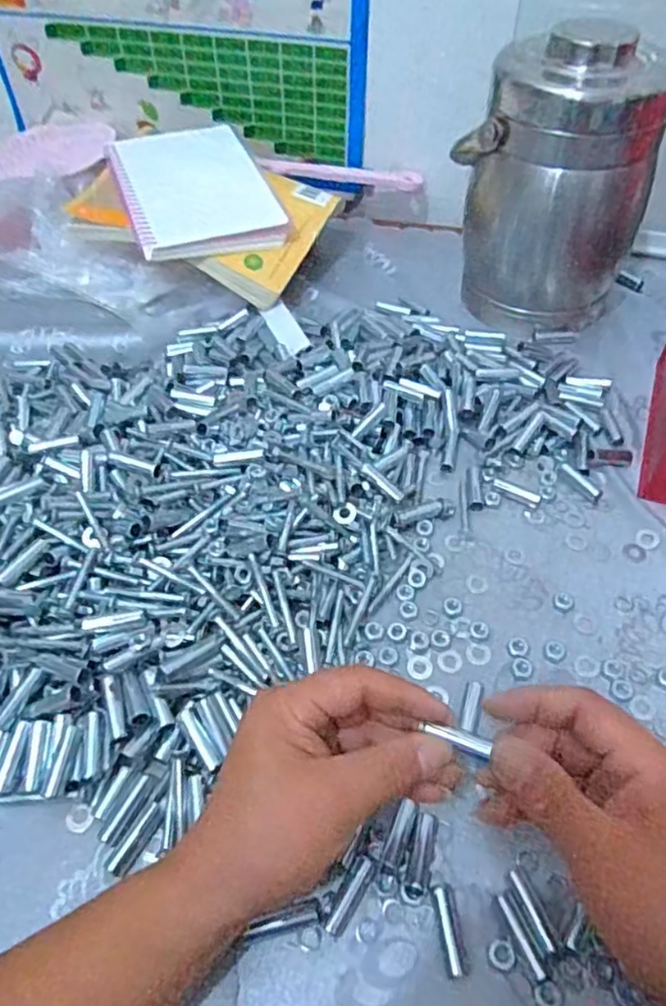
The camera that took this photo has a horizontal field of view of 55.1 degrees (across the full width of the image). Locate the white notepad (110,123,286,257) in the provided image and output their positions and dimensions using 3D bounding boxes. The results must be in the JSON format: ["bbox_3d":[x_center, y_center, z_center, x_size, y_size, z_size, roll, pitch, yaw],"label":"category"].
[{"bbox_3d":[-0.151,-0.339,0.683,0.146,0.021,0.202,-19,63,-13],"label":"white notepad"}]

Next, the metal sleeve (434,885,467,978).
[{"bbox_3d":[0.060,0.216,0.323,0.010,0.006,0.038,-4,50,-2],"label":"metal sleeve"}]

